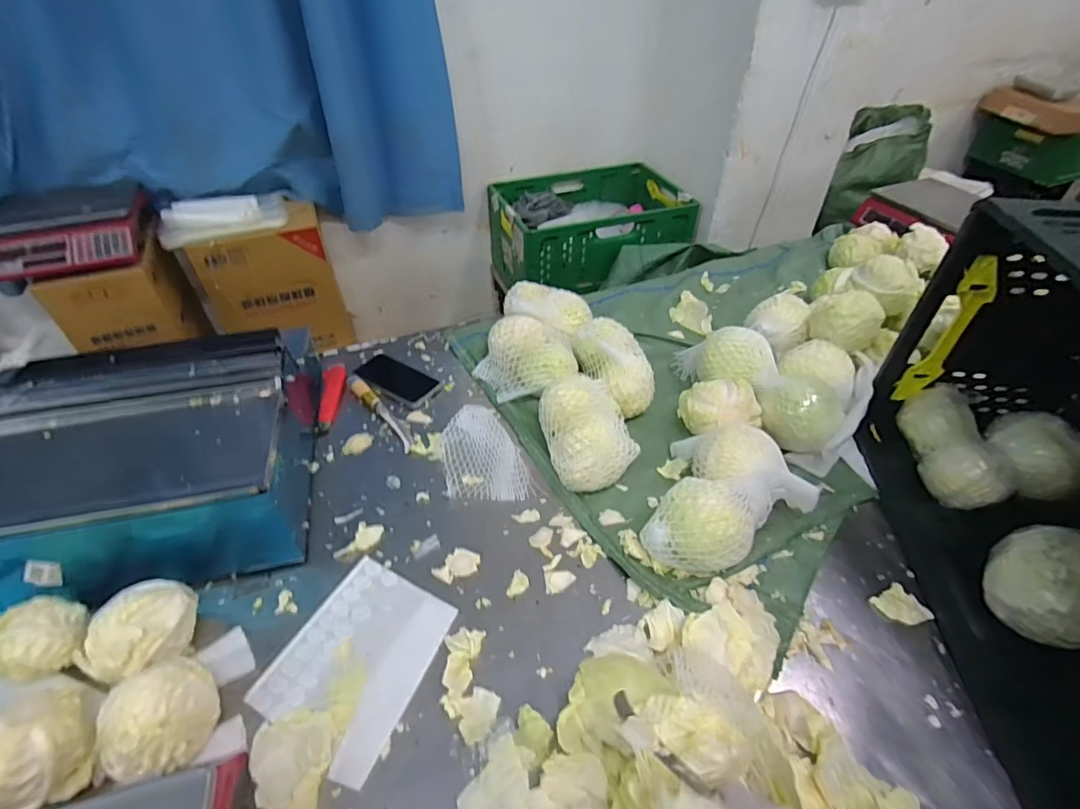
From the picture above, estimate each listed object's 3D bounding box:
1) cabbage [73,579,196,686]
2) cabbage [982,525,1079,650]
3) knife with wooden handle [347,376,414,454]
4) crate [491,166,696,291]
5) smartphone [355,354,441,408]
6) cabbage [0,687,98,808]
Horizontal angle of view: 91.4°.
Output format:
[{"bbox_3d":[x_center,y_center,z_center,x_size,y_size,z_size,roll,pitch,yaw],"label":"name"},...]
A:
[{"bbox_3d":[-0.448,0.257,0.596,0.094,0.083,0.104,3,44,3],"label":"cabbage"},{"bbox_3d":[0.595,0.215,0.615,0.101,0.127,0.120,-30,51,-28],"label":"cabbage"},{"bbox_3d":[-0.278,0.002,0.913,0.035,0.025,0.222,-31,52,-28],"label":"knife with wooden handle"},{"bbox_3d":[0.167,-0.593,1.797,0.602,0.242,0.422,-16,46,-16],"label":"crate"},{"bbox_3d":[-0.265,-0.047,0.966,0.161,0.008,0.080,26,50,24],"label":"smartphone"},{"bbox_3d":[-0.478,0.327,0.491,0.081,0.085,0.087,0,44,0],"label":"cabbage"}]

